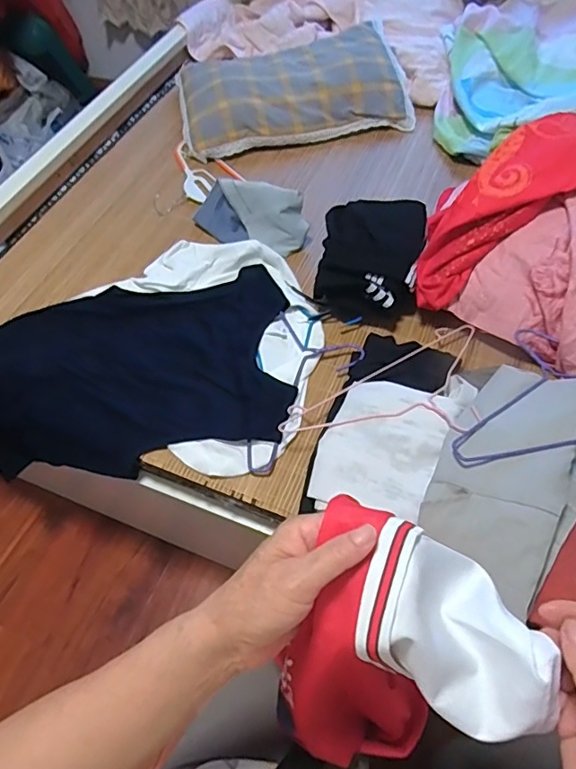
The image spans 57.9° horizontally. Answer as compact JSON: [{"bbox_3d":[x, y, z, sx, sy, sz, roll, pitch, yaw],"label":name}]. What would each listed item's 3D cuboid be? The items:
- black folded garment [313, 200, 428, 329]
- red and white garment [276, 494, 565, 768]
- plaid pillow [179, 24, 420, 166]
[{"bbox_3d":[0.149,-0.233,0.919,0.168,0.099,0.224,9,57,10],"label":"black folded garment"},{"bbox_3d":[0.092,0.218,0.404,0.148,0.258,0.137,11,58,11],"label":"red and white garment"},{"bbox_3d":[0.005,-0.716,1.266,0.539,0.096,0.311,-14,56,-5],"label":"plaid pillow"}]

